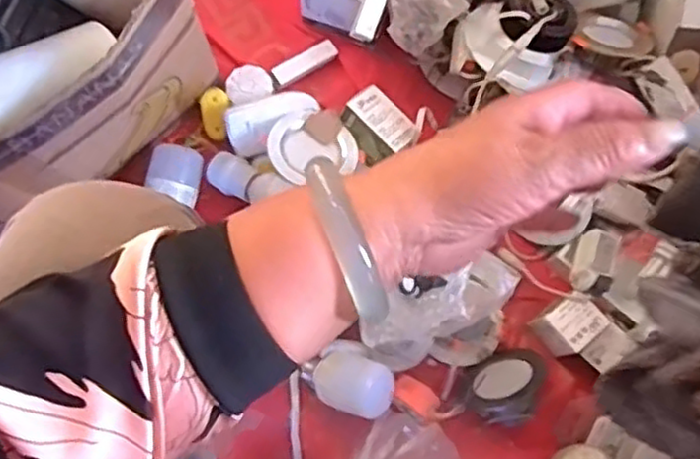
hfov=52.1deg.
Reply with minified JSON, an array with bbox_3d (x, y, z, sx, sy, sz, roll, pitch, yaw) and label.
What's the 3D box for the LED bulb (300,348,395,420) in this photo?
[{"bbox_3d":[-0.001,0.160,0.756,0.093,0.063,0.060,26,79,4],"label":"LED bulb"}]

